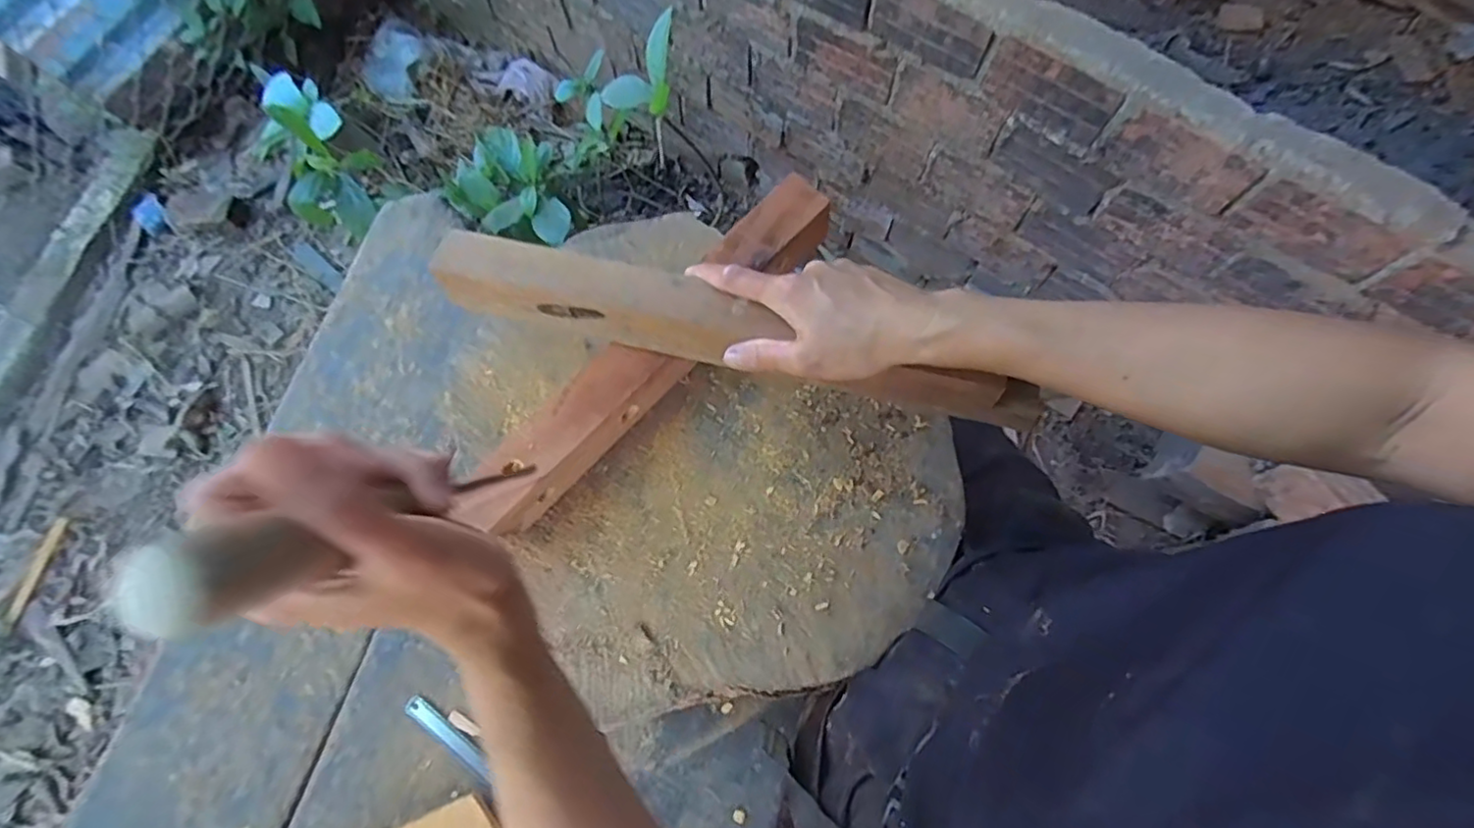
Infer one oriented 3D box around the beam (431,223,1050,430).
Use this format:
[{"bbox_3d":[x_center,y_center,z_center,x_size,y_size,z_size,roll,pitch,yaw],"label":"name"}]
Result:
[{"bbox_3d":[-0.007,-0.058,0.435,0.415,0.052,0.049,16,75,5],"label":"beam"}]

